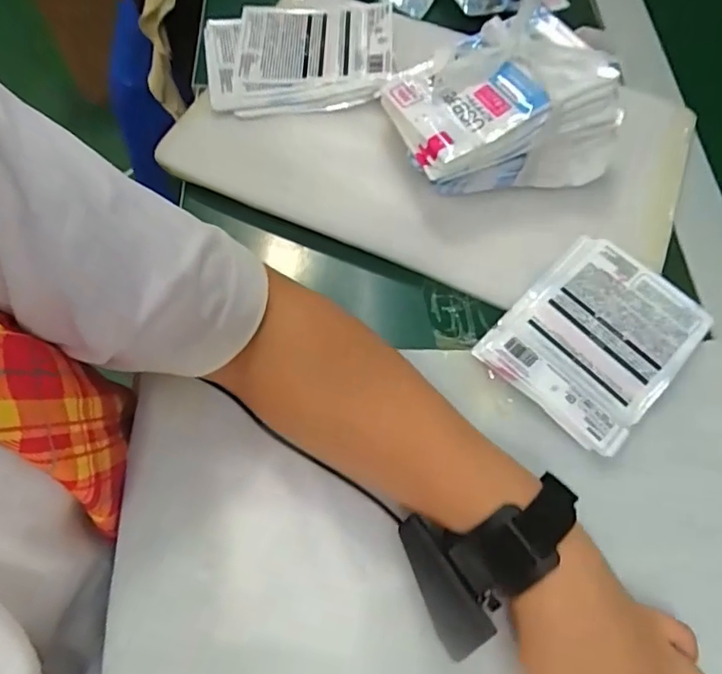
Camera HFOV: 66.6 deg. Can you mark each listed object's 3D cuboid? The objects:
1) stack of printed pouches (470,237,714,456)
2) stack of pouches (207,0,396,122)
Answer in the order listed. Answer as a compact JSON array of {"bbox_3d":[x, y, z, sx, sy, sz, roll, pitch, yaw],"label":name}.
[{"bbox_3d":[0.165,-0.001,0.386,0.110,0.011,0.143,40,68,18],"label":"stack of printed pouches"},{"bbox_3d":[-0.054,-0.252,0.491,0.164,0.022,0.124,-9,64,-6],"label":"stack of pouches"}]

